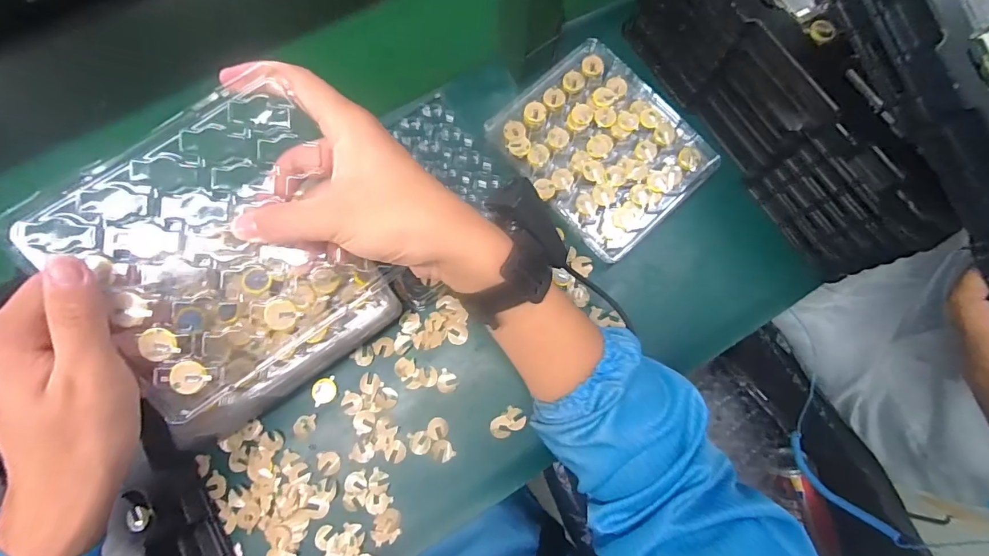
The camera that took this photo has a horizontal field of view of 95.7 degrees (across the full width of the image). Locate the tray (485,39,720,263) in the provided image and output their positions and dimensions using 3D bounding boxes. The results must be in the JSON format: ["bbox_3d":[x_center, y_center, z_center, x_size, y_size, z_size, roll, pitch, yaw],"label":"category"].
[{"bbox_3d":[0.099,-0.125,0.416,0.151,0.029,0.174,-40,79,-12],"label":"tray"}]

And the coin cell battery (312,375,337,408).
[{"bbox_3d":[-0.143,0.095,0.377,0.019,0.005,0.021,-16,75,-6],"label":"coin cell battery"}]

